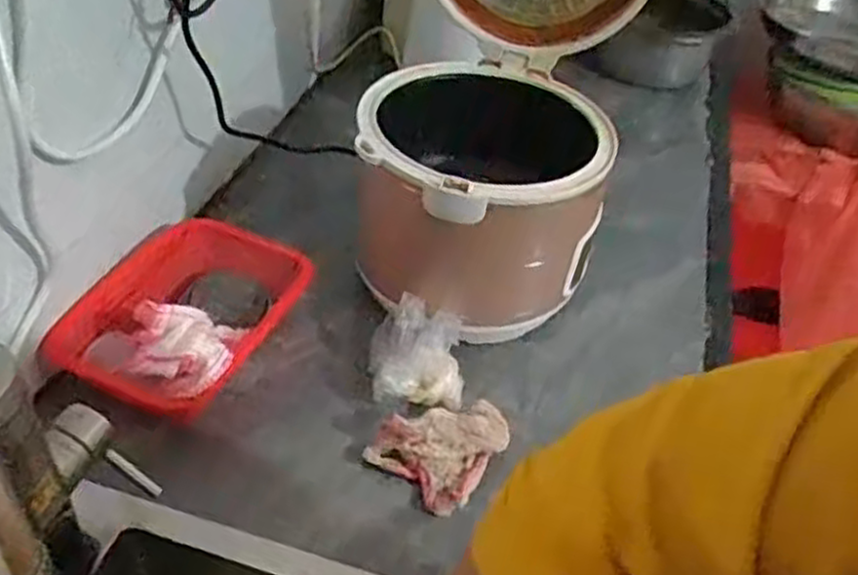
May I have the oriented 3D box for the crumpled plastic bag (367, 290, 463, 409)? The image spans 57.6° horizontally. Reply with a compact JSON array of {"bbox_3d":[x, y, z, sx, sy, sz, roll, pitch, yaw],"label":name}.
[{"bbox_3d":[-0.011,0.060,0.684,0.080,0.070,0.073,5,42,-3],"label":"crumpled plastic bag"}]

